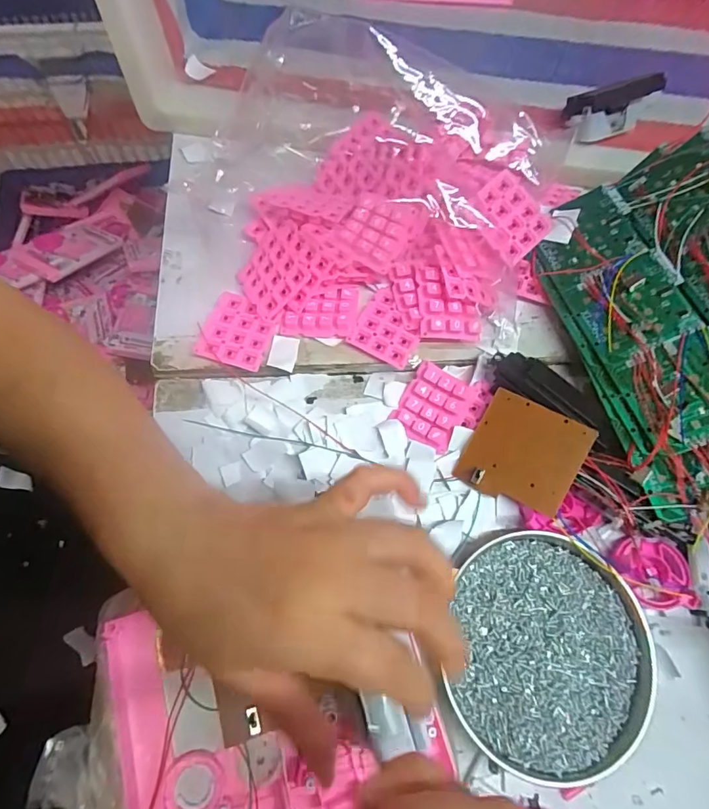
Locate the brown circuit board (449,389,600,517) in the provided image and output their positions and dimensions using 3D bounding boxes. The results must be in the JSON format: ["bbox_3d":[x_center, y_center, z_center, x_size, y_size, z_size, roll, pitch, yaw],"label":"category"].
[{"bbox_3d":[0.121,0.036,0.335,0.073,0.005,0.074,28,86,25],"label":"brown circuit board"}]

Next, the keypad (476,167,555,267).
[{"bbox_3d":[0.119,-0.144,0.361,0.053,0.009,0.060,-44,93,-6],"label":"keypad"}]

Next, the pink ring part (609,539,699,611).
[{"bbox_3d":[0.204,0.116,0.322,0.050,0.013,0.047,1,69,-3],"label":"pink ring part"}]

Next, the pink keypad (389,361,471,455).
[{"bbox_3d":[0.060,0.001,0.358,0.046,0.013,0.058,28,70,7],"label":"pink keypad"}]

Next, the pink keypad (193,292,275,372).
[{"bbox_3d":[-0.090,-0.055,0.362,0.051,0.012,0.057,14,70,2],"label":"pink keypad"}]

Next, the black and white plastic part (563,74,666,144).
[{"bbox_3d":[0.243,-0.274,0.433,0.100,0.041,0.039,-16,71,-9],"label":"black and white plastic part"}]

